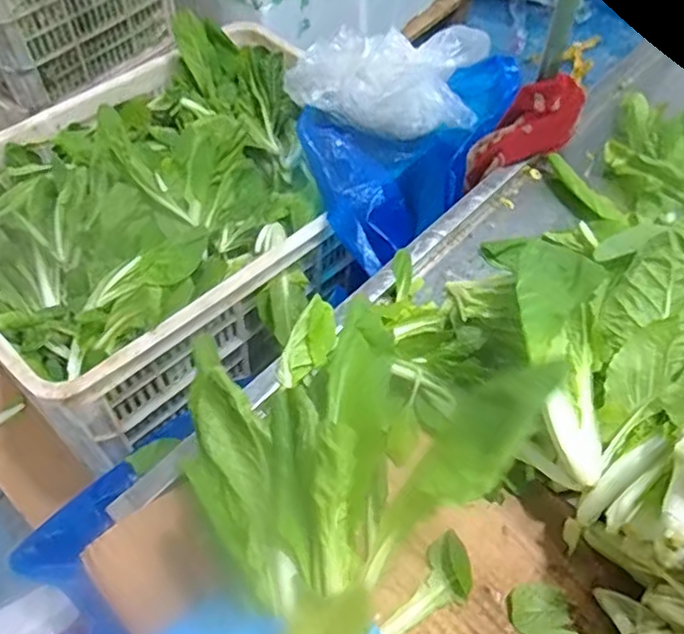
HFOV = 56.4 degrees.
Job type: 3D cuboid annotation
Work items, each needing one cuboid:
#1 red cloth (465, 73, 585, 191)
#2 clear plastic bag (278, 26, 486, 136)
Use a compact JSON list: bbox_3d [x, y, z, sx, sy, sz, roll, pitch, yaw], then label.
[{"bbox_3d":[0.187,-0.190,0.663,0.148,0.051,0.060,-37,56,19],"label":"red cloth"},{"bbox_3d":[0.057,-0.300,0.817,0.261,0.099,0.112,2,55,0],"label":"clear plastic bag"}]

